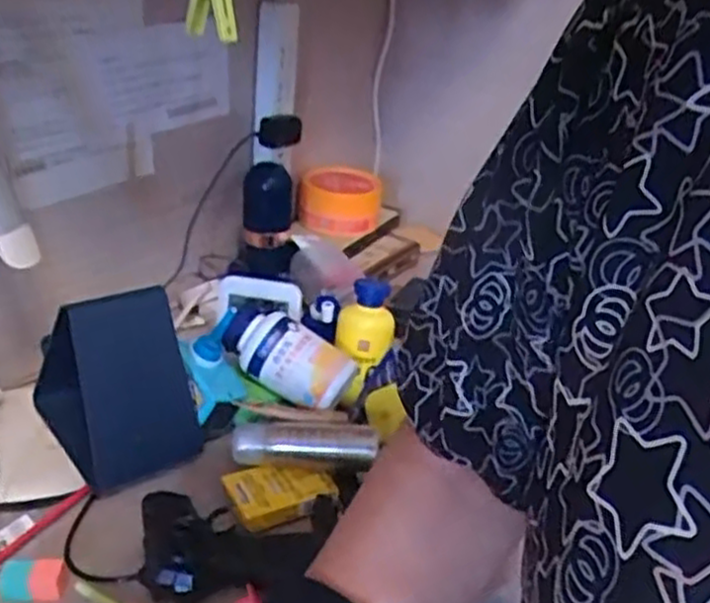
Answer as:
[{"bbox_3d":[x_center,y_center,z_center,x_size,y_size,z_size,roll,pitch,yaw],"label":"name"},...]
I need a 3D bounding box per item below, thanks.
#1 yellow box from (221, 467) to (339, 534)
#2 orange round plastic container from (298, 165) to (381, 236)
[{"bbox_3d":[-0.063,0.158,0.632,0.081,0.020,0.061,-8,30,-23],"label":"yellow box"},{"bbox_3d":[-0.021,-0.147,1.058,0.116,0.063,0.139,3,28,-4],"label":"orange round plastic container"}]

